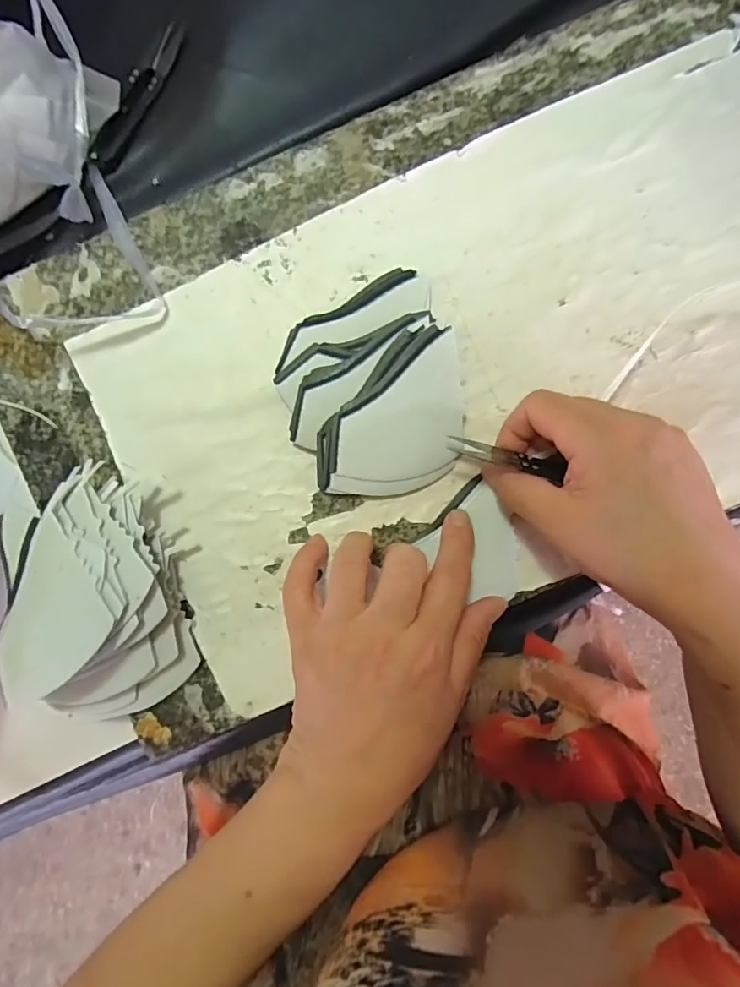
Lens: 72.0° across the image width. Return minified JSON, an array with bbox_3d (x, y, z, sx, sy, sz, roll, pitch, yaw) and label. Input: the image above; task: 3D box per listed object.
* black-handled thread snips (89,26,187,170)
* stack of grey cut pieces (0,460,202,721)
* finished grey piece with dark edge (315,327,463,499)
[{"bbox_3d":[-0.144,-0.246,0.316,0.019,0.007,0.100,29,91,0],"label":"black-handled thread snips"},{"bbox_3d":[-0.155,0.058,0.276,0.087,0.053,0.139,-15,90,1],"label":"stack of grey cut pieces"},{"bbox_3d":[0.010,-0.044,0.288,0.080,0.022,0.087,-2,90,1],"label":"finished grey piece with dark edge"}]

